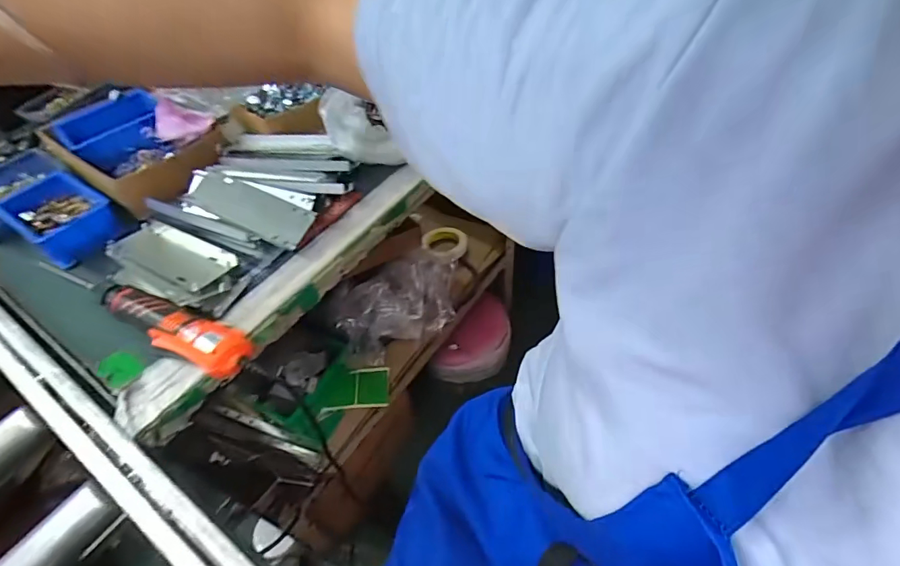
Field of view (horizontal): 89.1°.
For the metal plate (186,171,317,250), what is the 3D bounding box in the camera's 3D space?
[{"bbox_3d":[-0.269,-0.102,0.614,0.178,0.006,0.057,24,74,12],"label":"metal plate"}]

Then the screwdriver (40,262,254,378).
[{"bbox_3d":[-0.350,0.028,0.522,0.312,0.039,0.060,19,53,20],"label":"screwdriver"}]

